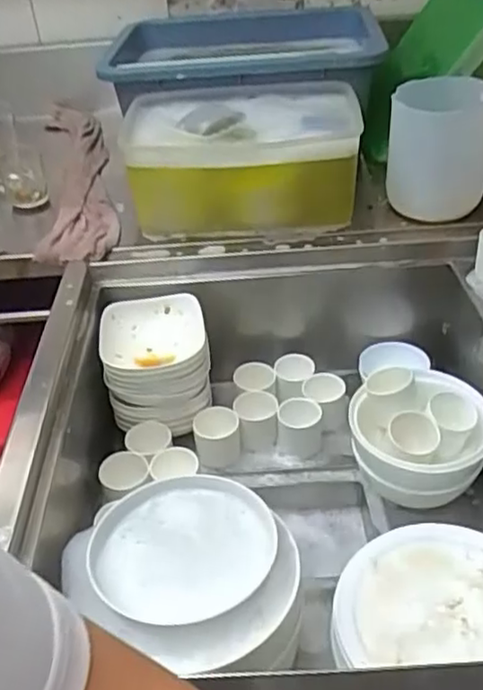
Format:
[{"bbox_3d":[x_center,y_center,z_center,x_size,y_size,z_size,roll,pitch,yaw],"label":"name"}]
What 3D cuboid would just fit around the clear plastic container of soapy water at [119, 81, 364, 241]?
[{"bbox_3d":[-0.001,-0.300,1.078,0.347,0.157,0.251,-3,37,3],"label":"clear plastic container of soapy water"}]

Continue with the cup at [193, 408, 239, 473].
[{"bbox_3d":[-0.036,0.138,0.983,0.066,0.069,0.058,-10,38,-6],"label":"cup"}]

